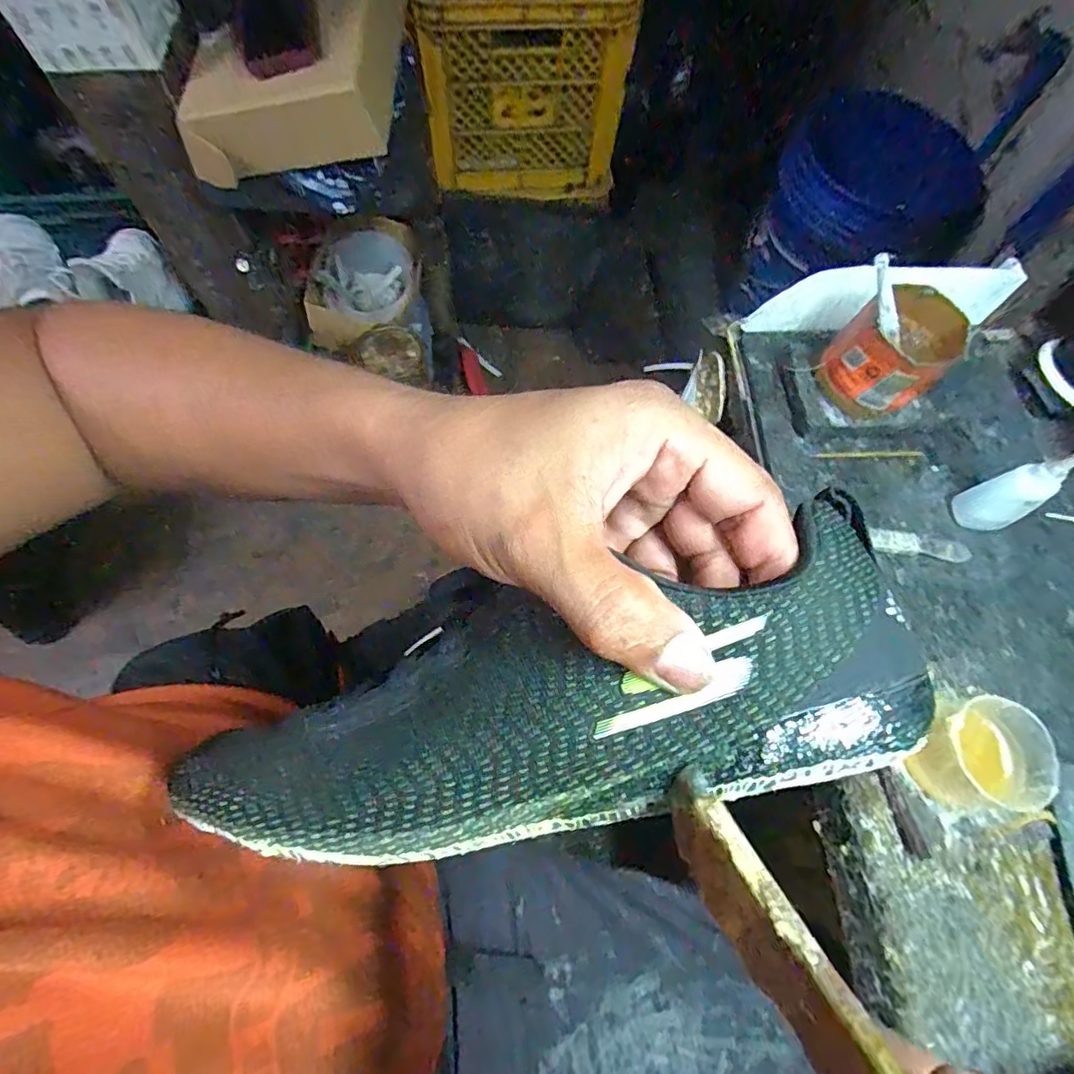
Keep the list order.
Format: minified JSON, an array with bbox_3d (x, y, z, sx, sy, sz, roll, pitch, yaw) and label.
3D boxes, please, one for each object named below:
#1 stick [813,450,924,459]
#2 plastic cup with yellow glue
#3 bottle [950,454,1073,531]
[{"bbox_3d":[0.286,-0.071,0.491,0.101,0.007,0.007,-3,69,-4],"label":"stick"},{"bbox_3d":[0.283,0.142,0.371,0.076,0.051,0.068,-1,69,-3],"label":"plastic cup with yellow glue"},{"bbox_3d":[0.362,-0.035,0.426,0.036,0.101,0.032,-9,70,-6],"label":"bottle"}]

